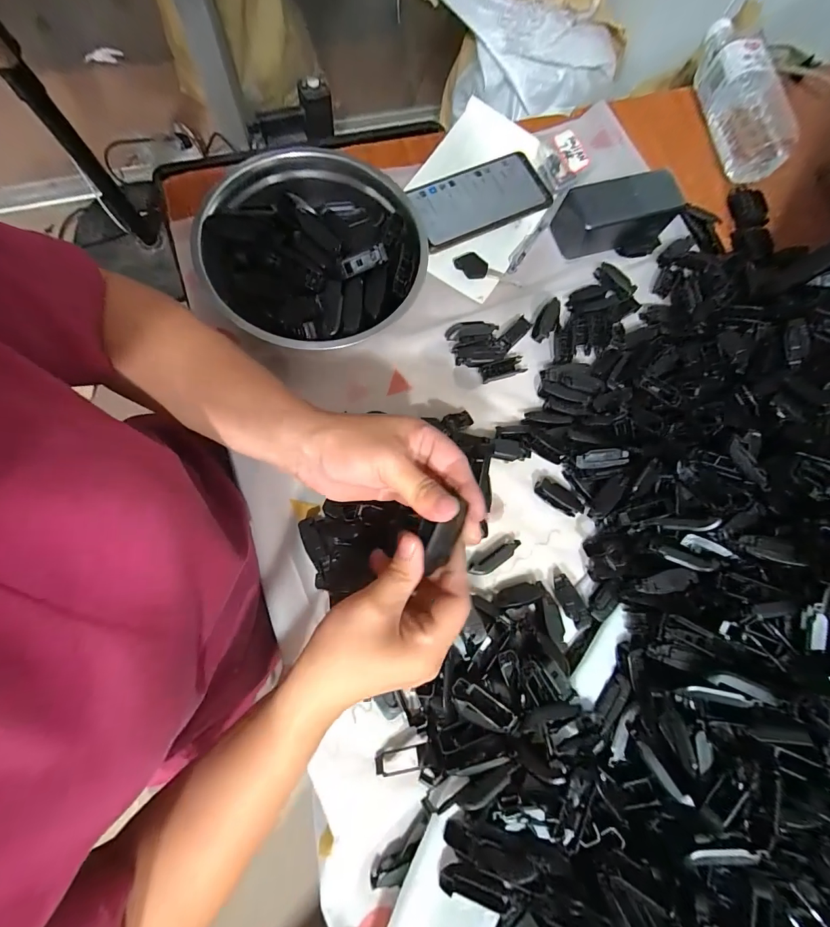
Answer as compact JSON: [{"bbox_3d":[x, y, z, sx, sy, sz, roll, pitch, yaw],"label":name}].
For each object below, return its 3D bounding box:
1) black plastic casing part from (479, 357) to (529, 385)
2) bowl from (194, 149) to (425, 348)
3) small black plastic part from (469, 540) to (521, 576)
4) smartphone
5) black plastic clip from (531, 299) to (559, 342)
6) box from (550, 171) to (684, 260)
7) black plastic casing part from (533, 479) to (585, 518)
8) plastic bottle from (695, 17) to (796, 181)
[{"bbox_3d":[0.091,-0.097,0.405,0.046,0.011,0.017,-15,80,-9],"label":"black plastic casing part"},{"bbox_3d":[-0.092,-0.195,0.382,0.200,0.080,0.193,1,78,-6],"label":"bowl"},{"bbox_3d":[0.075,0.088,0.363,0.053,0.016,0.015,-31,83,-11],"label":"small black plastic part"},{"bbox_3d":[0.074,-0.299,0.439,0.156,0.007,0.077,-25,84,-9],"label":"smartphone"},{"bbox_3d":[0.145,-0.156,0.423,0.020,0.007,0.051,26,76,0],"label":"black plastic clip"},{"bbox_3d":[0.227,-0.279,0.432,0.128,0.045,0.059,-15,82,-8],"label":"box"},{"bbox_3d":[0.145,0.033,0.387,0.051,0.017,0.020,32,76,1],"label":"black plastic casing part"},{"bbox_3d":[0.406,-0.457,0.480,0.060,0.053,0.199,-5,81,-6],"label":"plastic bottle"}]

